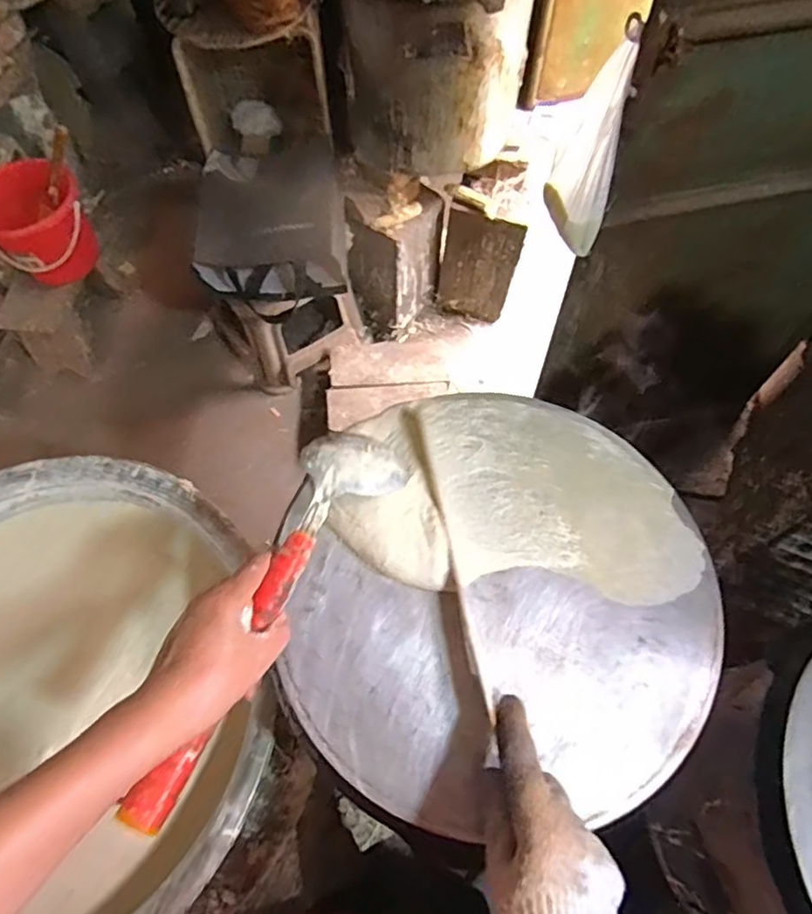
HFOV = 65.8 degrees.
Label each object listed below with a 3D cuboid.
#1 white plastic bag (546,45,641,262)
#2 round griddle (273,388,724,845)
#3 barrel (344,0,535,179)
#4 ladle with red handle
[{"bbox_3d":[0.248,-0.405,0.850,0.074,0.251,0.096,-2,65,-2],"label":"white plastic bag"},{"bbox_3d":[0.086,0.113,0.546,0.355,0.039,0.375,0,64,0],"label":"round griddle"},{"bbox_3d":[0.058,-0.866,1.280,0.397,0.446,0.416,6,65,1],"label":"barrel"},{"bbox_3d":[-0.109,0.120,0.511,0.082,0.049,0.343,25,66,11],"label":"ladle with red handle"}]

